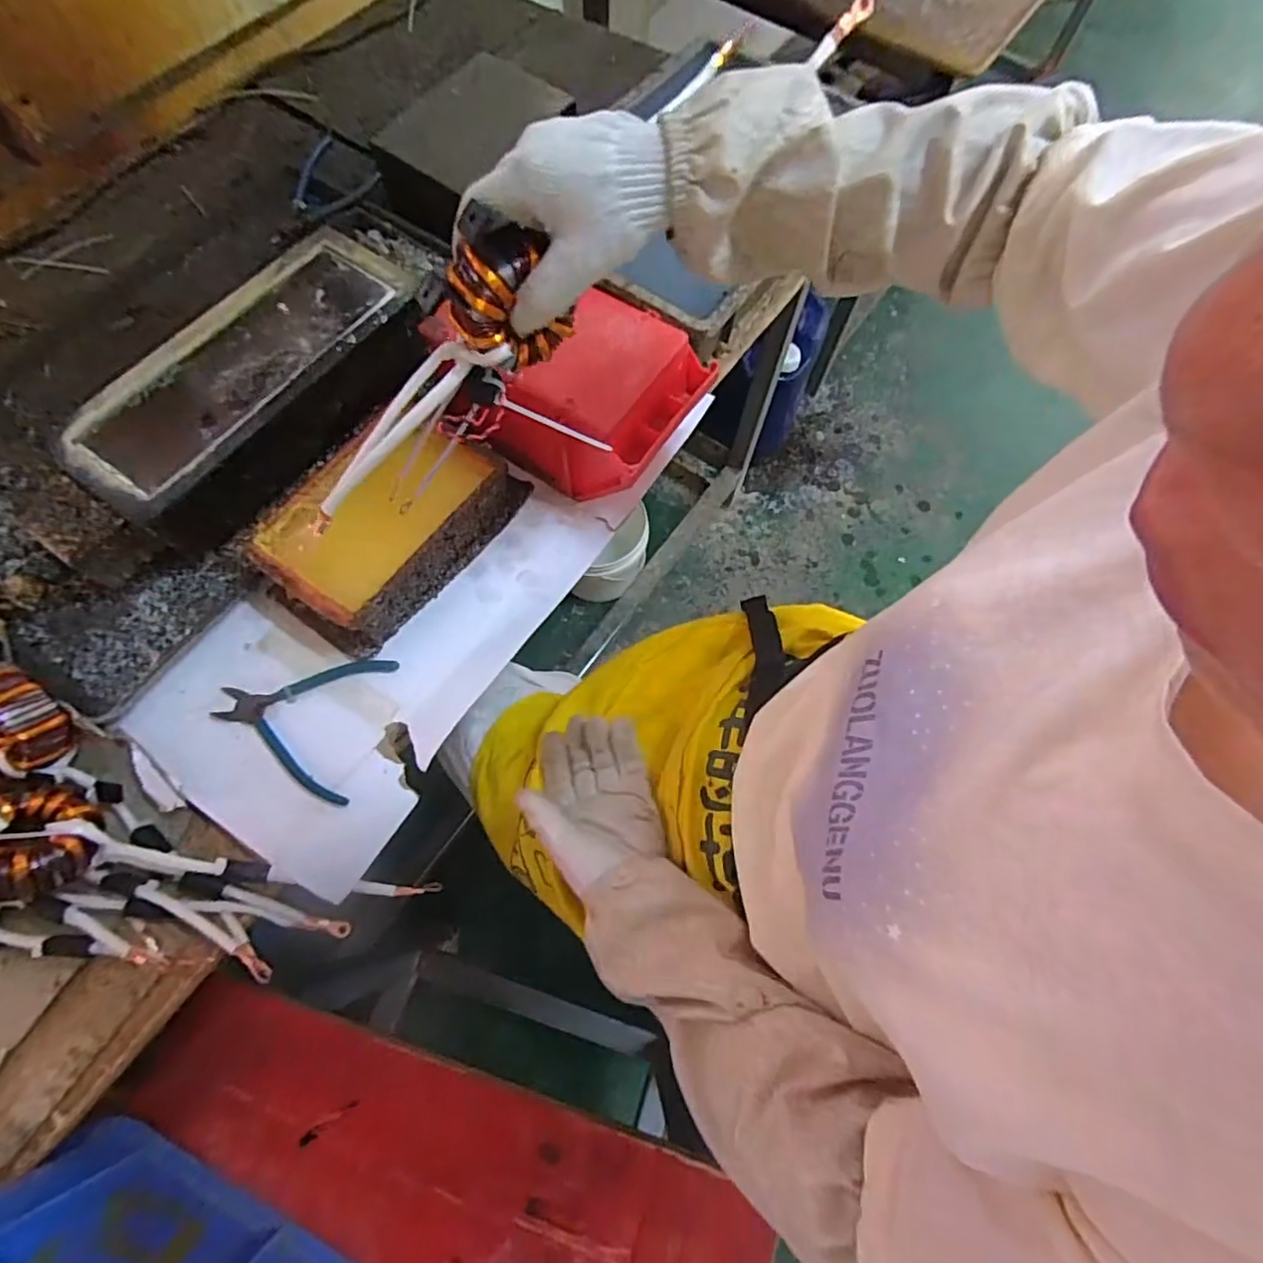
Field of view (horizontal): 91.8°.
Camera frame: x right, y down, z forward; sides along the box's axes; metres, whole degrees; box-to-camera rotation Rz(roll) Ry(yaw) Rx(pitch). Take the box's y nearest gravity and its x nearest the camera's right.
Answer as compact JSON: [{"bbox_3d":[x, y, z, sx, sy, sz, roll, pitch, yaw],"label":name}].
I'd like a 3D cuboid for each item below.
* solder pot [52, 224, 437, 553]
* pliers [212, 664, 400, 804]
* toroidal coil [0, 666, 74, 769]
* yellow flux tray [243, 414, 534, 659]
[{"bbox_3d":[-0.351,-0.246,0.603,0.153,0.084,0.358,37,73,12],"label":"solder pot"},{"bbox_3d":[-0.289,0.071,0.530,0.137,0.009,0.125,13,69,3],"label":"pliers"},{"bbox_3d":[-0.488,0.068,0.483,0.066,0.050,0.066,1,69,-1],"label":"toroidal coil"},{"bbox_3d":[-0.222,-0.100,0.561,0.145,0.069,0.225,31,71,10],"label":"yellow flux tray"}]

